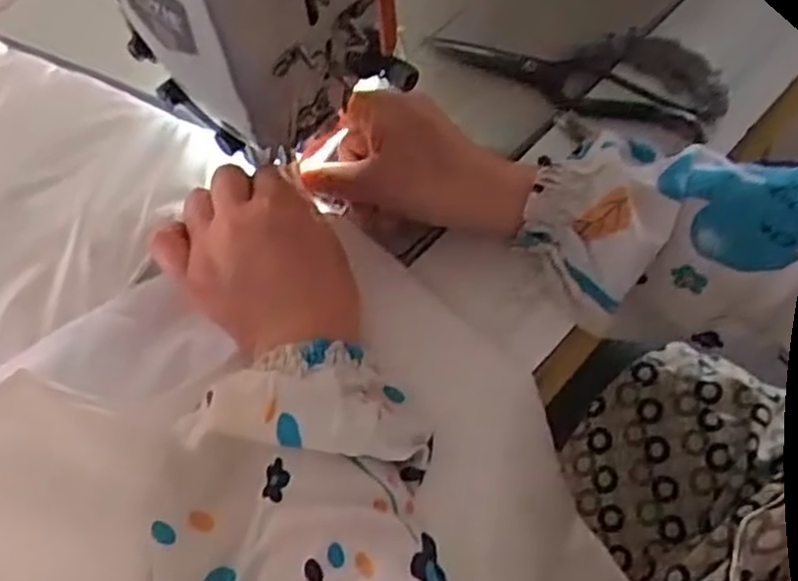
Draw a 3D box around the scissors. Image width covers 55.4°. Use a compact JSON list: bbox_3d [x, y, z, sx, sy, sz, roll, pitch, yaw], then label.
[{"bbox_3d":[0.121,-0.150,0.522,0.191,0.021,0.077,15,63,12],"label":"scissors"}]

